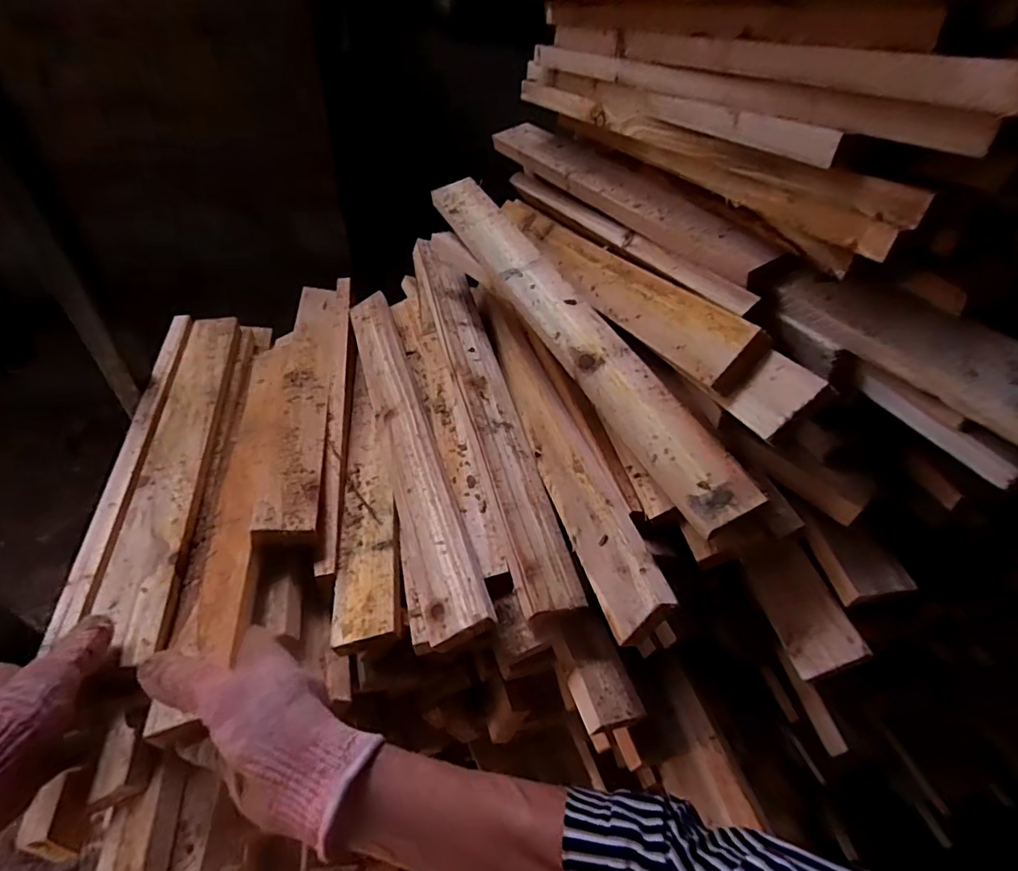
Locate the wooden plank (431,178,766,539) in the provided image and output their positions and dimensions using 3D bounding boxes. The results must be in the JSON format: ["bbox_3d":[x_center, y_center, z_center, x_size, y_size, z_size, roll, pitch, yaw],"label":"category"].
[{"bbox_3d":[0.049,-0.116,0.514,0.058,0.035,0.489,-18,51,-20],"label":"wooden plank"}]

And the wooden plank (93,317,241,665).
[{"bbox_3d":[-0.330,0.007,0.558,0.053,0.017,0.470,-8,41,-13],"label":"wooden plank"}]

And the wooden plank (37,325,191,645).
[{"bbox_3d":[-0.386,-0.010,0.576,0.031,0.012,0.465,-8,42,-12],"label":"wooden plank"}]

